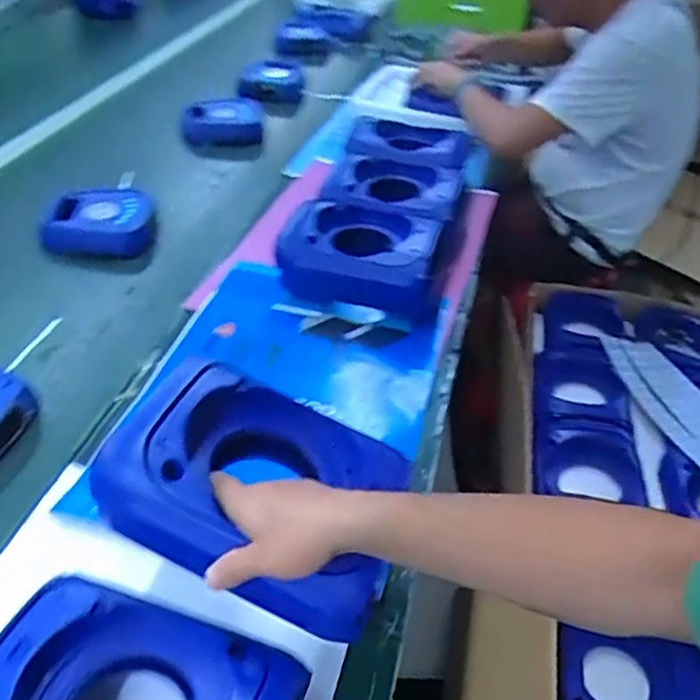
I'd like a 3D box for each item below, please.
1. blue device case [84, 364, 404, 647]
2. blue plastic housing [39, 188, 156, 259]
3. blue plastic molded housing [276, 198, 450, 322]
[{"bbox_3d":[-0.069,0.105,0.528,0.233,0.069,0.172,31,40,-7],"label":"blue device case"},{"bbox_3d":[-0.399,-0.204,1.066,0.167,0.074,0.113,4,40,-2],"label":"blue plastic housing"},{"bbox_3d":[0.019,-0.131,0.982,0.237,0.111,0.178,10,40,5],"label":"blue plastic molded housing"}]

